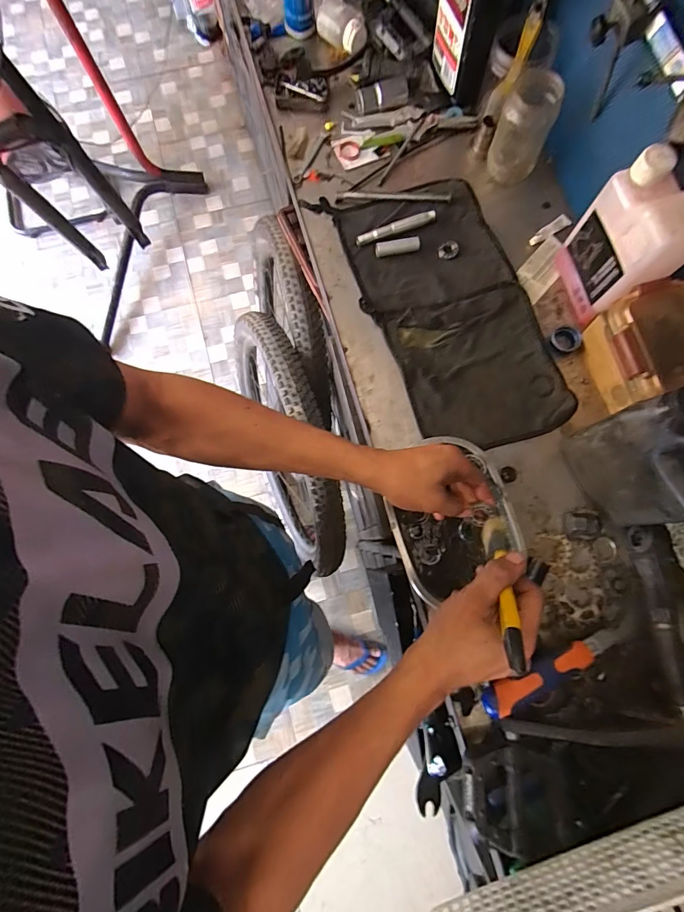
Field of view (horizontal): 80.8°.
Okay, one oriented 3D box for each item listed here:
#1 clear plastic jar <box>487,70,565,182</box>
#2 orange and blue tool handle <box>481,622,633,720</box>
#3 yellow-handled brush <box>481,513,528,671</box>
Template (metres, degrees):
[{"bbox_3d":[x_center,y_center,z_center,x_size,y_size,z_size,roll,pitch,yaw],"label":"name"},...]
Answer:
[{"bbox_3d":[0.269,-0.484,0.603,0.077,0.123,0.069,26,79,4],"label":"clear plastic jar"},{"bbox_3d":[0.266,0.255,0.480,0.208,0.034,0.038,-23,79,-6],"label":"orange and blue tool handle"},{"bbox_3d":[0.145,0.113,0.367,0.022,0.034,0.163,16,33,2],"label":"yellow-handled brush"}]

